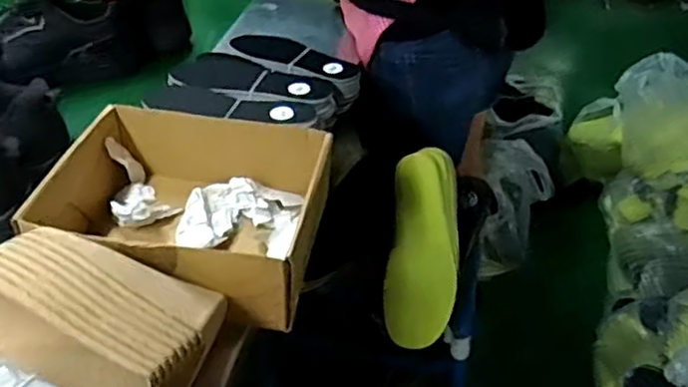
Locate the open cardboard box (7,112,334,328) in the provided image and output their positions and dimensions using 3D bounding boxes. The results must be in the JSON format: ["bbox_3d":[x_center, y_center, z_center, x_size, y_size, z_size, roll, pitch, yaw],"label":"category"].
[{"bbox_3d":[-0.157,0.022,0.732,0.263,0.098,0.230,8,39,5],"label":"open cardboard box"}]

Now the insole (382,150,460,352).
[{"bbox_3d":[0.116,0.067,1.008,0.108,0.052,0.315,7,62,3],"label":"insole"}]

